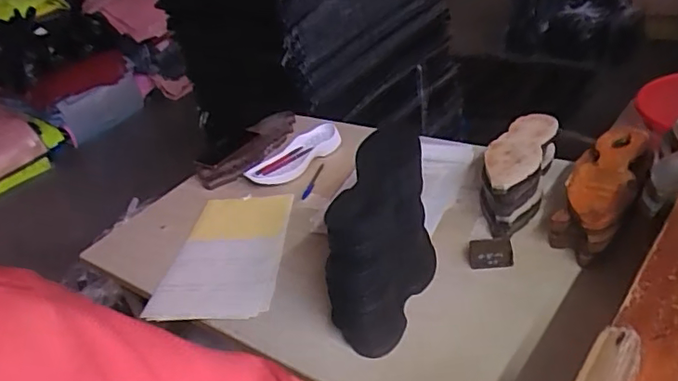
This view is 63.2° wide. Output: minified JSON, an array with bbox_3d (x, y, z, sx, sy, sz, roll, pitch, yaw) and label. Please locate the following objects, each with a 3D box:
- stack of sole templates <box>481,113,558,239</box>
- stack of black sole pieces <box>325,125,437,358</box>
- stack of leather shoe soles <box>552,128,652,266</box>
[{"bbox_3d":[0.325,-0.031,1.010,0.101,0.118,0.263,12,40,21],"label":"stack of sole templates"},{"bbox_3d":[0.070,0.086,0.830,0.121,0.223,0.285,7,39,16],"label":"stack of black sole pieces"},{"bbox_3d":[0.434,0.008,0.923,0.095,0.111,0.277,19,43,28],"label":"stack of leather shoe soles"}]

